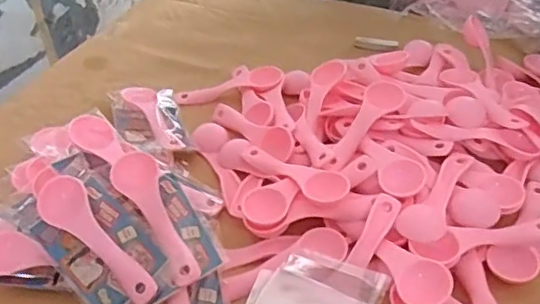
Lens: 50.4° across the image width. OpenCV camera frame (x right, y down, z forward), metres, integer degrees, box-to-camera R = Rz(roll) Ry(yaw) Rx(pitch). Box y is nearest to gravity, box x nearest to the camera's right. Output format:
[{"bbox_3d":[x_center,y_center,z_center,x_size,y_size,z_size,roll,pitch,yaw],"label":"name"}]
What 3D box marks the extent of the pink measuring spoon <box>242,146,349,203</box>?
[{"bbox_3d":[0.019,0.017,0.481,0.113,0.015,0.033,19,44,42],"label":"pink measuring spoon"}]

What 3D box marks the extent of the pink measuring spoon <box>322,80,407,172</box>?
[{"bbox_3d":[0.080,-0.023,0.499,0.033,0.016,0.110,26,62,27],"label":"pink measuring spoon"}]

